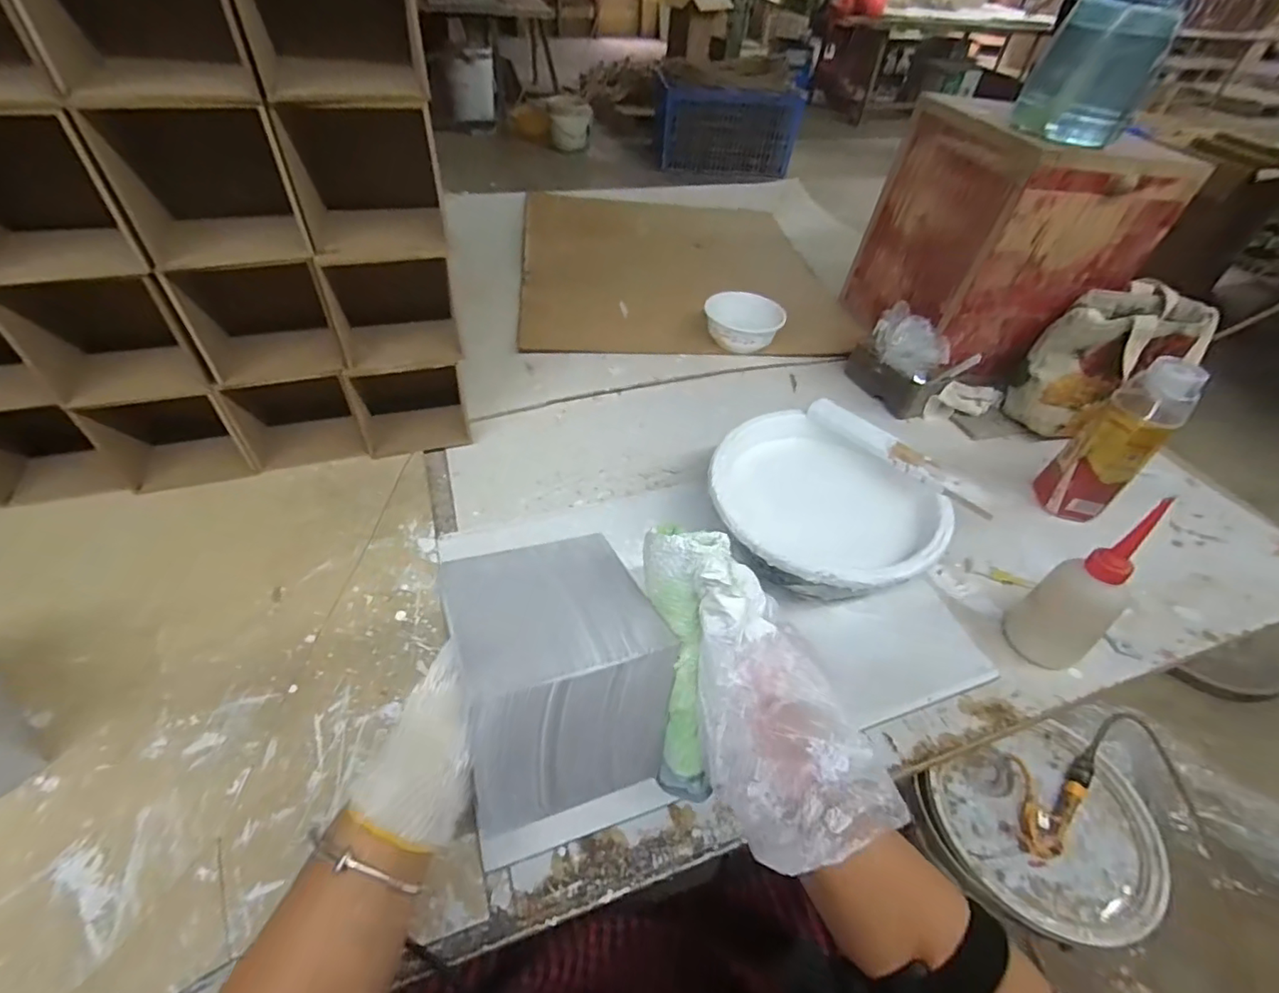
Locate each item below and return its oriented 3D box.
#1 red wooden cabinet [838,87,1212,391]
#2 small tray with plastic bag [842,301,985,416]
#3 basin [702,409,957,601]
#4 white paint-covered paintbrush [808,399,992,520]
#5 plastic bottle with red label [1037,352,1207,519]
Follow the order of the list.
[{"bbox_3d":[0.504,-0.358,0.806,0.238,0.302,0.259,-6,48,-10],"label":"red wooden cabinet"},{"bbox_3d":[0.368,-0.188,0.771,0.080,0.106,0.136,-22,54,-24],"label":"small tray with plastic bag"},{"bbox_3d":[0.160,0.030,0.550,0.213,0.092,0.188,37,55,26],"label":"basin"},{"bbox_3d":[0.257,-0.045,0.561,0.194,0.011,0.034,38,55,27],"label":"white paint-covered paintbrush"},{"bbox_3d":[0.515,-0.055,0.609,0.069,0.183,0.056,37,54,25],"label":"plastic bottle with red label"}]

